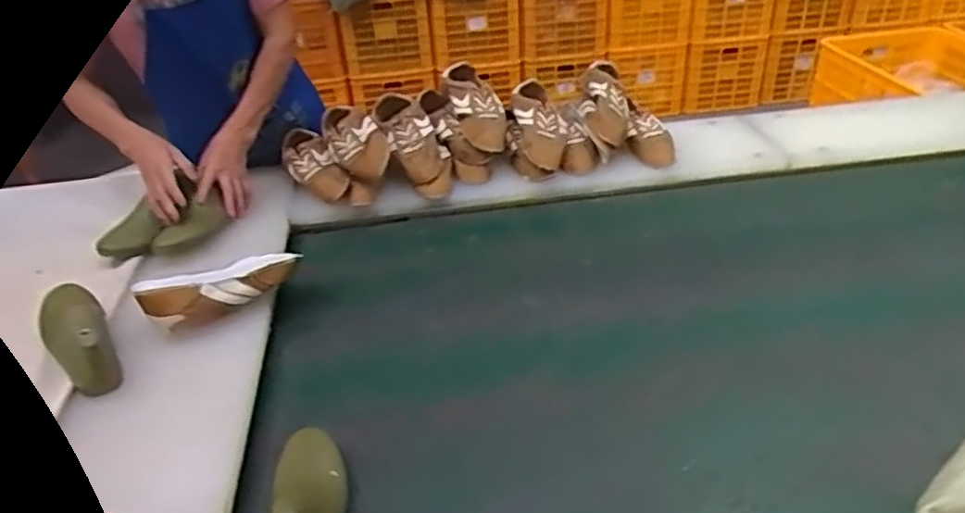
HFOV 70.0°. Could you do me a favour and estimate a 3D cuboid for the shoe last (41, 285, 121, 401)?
[{"bbox_3d":[-0.568,0.097,0.962,0.081,0.094,0.248,-27,39,-29],"label":"shoe last"}]

